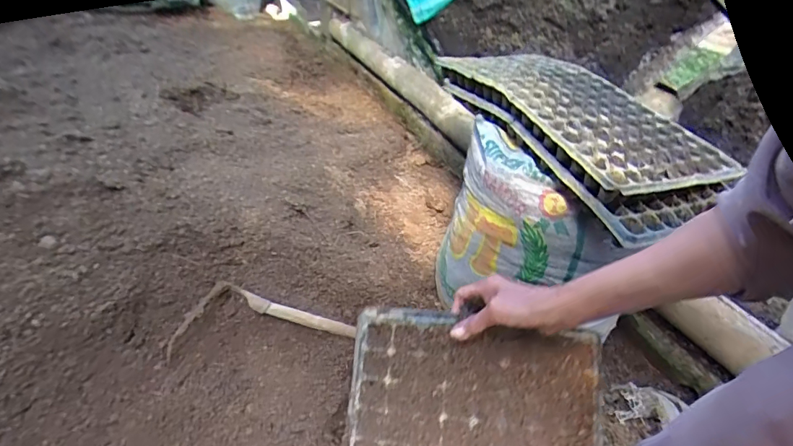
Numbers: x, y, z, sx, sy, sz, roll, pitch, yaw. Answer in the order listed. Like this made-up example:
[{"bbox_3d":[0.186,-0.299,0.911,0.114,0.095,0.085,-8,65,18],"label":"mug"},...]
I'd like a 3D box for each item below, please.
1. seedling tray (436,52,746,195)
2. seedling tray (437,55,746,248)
[{"bbox_3d":[0.306,-0.221,0.768,0.271,0.042,0.501,-12,45,-20],"label":"seedling tray"},{"bbox_3d":[0.310,-0.188,0.758,0.268,0.074,0.521,-12,45,-20],"label":"seedling tray"}]

